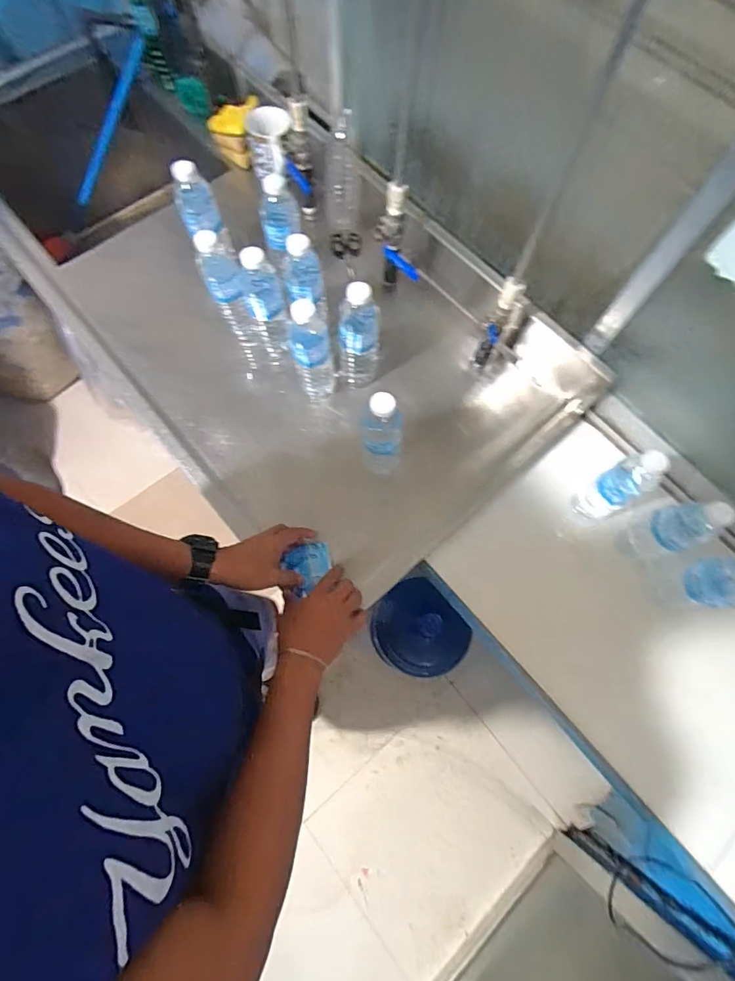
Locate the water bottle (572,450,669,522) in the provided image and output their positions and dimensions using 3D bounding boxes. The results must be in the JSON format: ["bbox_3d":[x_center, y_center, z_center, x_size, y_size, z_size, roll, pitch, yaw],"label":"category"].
[{"bbox_3d":[0.383,-0.005,0.700,0.061,0.192,0.059,1,71,-2],"label":"water bottle"}]

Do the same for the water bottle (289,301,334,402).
[{"bbox_3d":[-0.087,-0.218,0.722,0.067,0.206,0.059,-2,71,-3],"label":"water bottle"}]

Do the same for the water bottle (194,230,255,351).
[{"bbox_3d":[-0.231,-0.317,0.756,0.056,0.209,0.063,-19,73,-9],"label":"water bottle"}]

